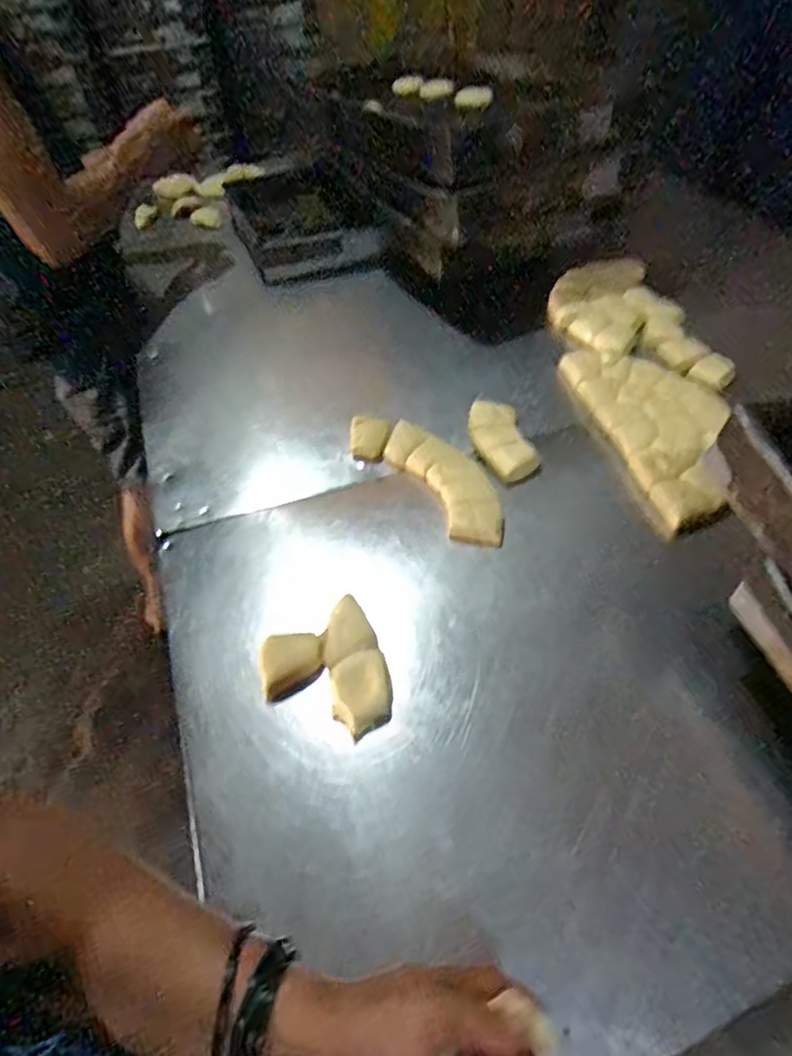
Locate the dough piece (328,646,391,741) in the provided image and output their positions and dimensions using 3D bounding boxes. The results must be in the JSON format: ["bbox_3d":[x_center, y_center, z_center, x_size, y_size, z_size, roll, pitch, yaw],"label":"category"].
[{"bbox_3d":[-0.031,0.149,0.538,0.051,0.015,0.077,-7,51,-3],"label":"dough piece"}]

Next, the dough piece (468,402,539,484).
[{"bbox_3d":[0.134,-0.116,0.762,0.070,0.019,0.136,-10,51,-5],"label":"dough piece"}]

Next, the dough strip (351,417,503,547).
[{"bbox_3d":[0.045,-0.070,0.726,0.096,0.020,0.245,-33,57,-22],"label":"dough strip"}]

